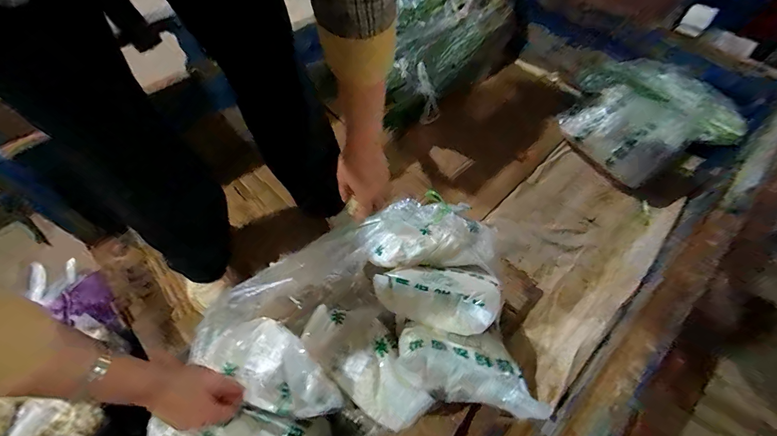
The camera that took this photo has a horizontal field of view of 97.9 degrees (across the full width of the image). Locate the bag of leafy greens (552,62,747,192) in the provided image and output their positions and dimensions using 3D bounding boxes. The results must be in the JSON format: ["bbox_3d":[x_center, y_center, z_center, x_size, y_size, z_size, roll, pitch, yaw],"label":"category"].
[{"bbox_3d":[0.728,-0.286,0.997,0.268,0.191,0.413,-36,68,-22],"label":"bag of leafy greens"}]

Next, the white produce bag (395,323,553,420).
[{"bbox_3d":[0.127,0.248,0.566,0.237,0.102,0.122,12,59,3],"label":"white produce bag"}]

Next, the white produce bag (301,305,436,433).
[{"bbox_3d":[-0.036,0.235,0.570,0.120,0.065,0.230,-39,70,-24],"label":"white produce bag"}]

